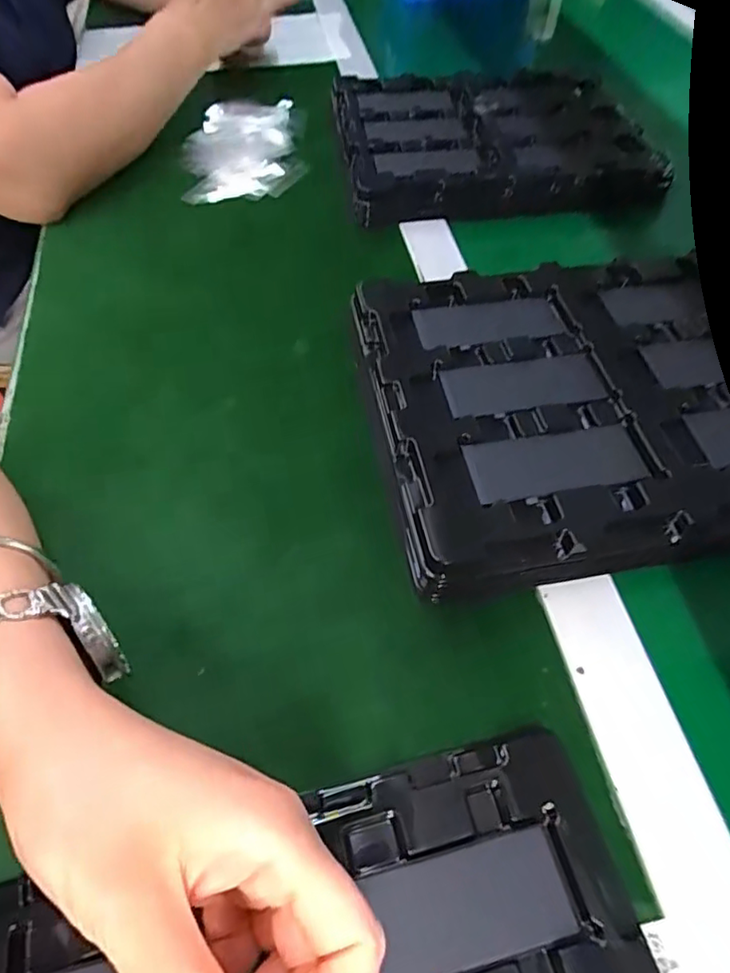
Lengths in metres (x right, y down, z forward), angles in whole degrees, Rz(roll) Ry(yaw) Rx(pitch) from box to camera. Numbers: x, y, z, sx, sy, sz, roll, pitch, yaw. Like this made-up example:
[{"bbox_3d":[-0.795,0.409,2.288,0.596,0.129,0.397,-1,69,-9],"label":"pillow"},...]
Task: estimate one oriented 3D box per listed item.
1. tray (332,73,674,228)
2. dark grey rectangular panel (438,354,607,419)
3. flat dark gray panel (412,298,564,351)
[{"bbox_3d":[0.115,-0.342,0.555,0.280,0.032,0.247,-7,55,-4],"label":"tray"},{"bbox_3d":[0.092,-0.061,0.335,0.092,0.004,0.039,-10,55,-6],"label":"dark grey rectangular panel"},{"bbox_3d":[0.079,-0.106,0.369,0.094,0.007,0.039,-10,55,-6],"label":"flat dark gray panel"}]

